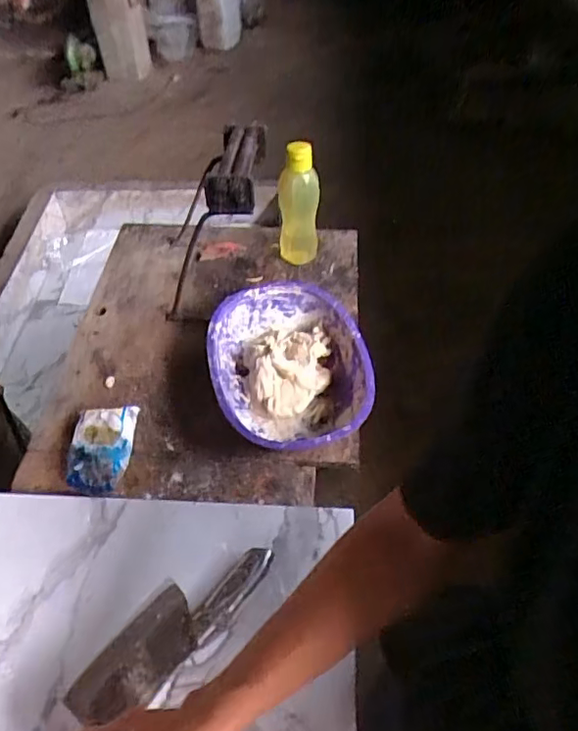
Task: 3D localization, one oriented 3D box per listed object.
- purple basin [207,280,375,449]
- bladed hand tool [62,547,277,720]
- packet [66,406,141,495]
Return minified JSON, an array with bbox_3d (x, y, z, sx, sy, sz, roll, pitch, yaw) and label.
[{"bbox_3d":[-0.002,0.004,0.832,0.215,0.079,0.299,-17,49,-10],"label":"purple basin"},{"bbox_3d":[-0.128,0.283,0.619,0.080,0.020,0.244,35,59,30],"label":"bladed hand tool"},{"bbox_3d":[-0.259,0.115,0.775,0.088,0.041,0.133,0,48,4],"label":"packet"}]

